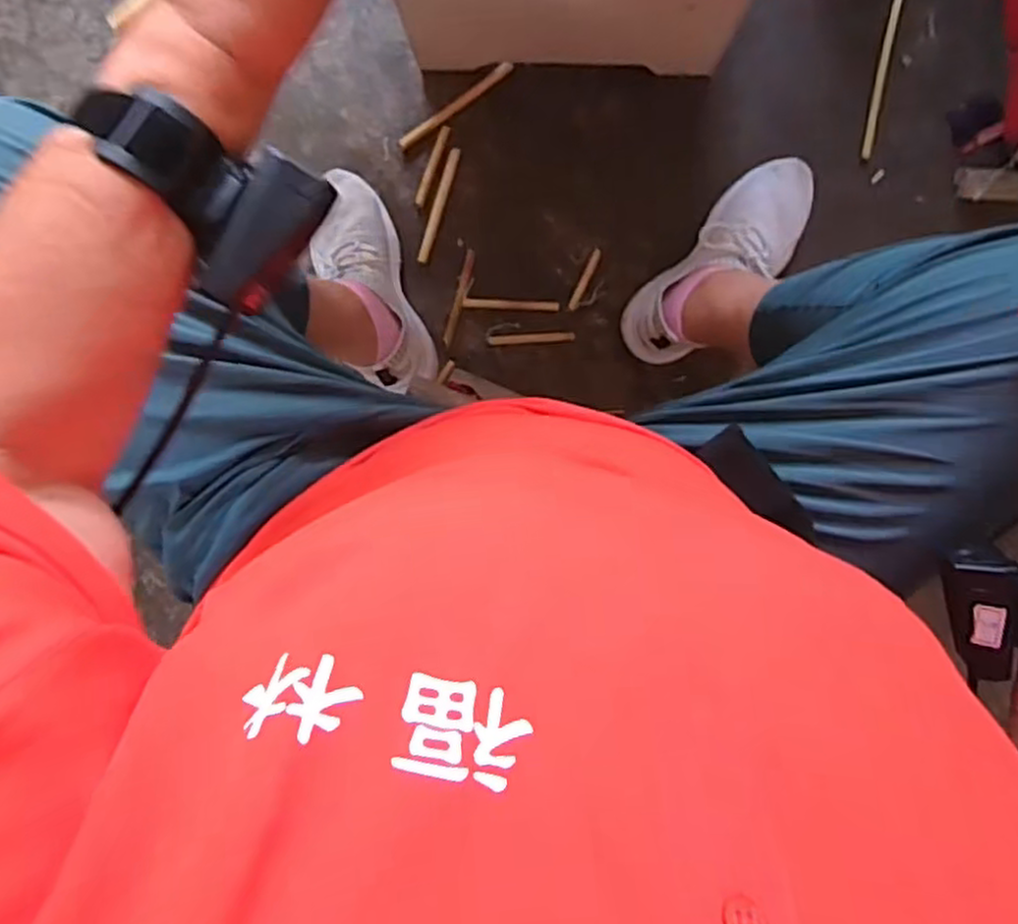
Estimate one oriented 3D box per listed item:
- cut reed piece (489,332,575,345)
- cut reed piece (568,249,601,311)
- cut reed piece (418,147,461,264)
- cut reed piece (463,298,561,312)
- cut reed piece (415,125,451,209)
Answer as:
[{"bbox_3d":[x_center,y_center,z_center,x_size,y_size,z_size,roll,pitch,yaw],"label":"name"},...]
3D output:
[{"bbox_3d":[0.027,-0.144,0.850,0.098,0.004,0.010,-3,111,-5],"label":"cut reed piece"},{"bbox_3d":[0.087,-0.210,0.843,0.010,0.011,0.073,25,94,-1],"label":"cut reed piece"},{"bbox_3d":[-0.081,-0.294,0.836,0.015,0.008,0.131,19,94,0],"label":"cut reed piece"},{"bbox_3d":[0.003,-0.182,0.844,0.111,0.004,0.011,2,94,1],"label":"cut reed piece"},{"bbox_3d":[-0.087,-0.338,0.832,0.013,0.012,0.090,23,94,-1],"label":"cut reed piece"}]

